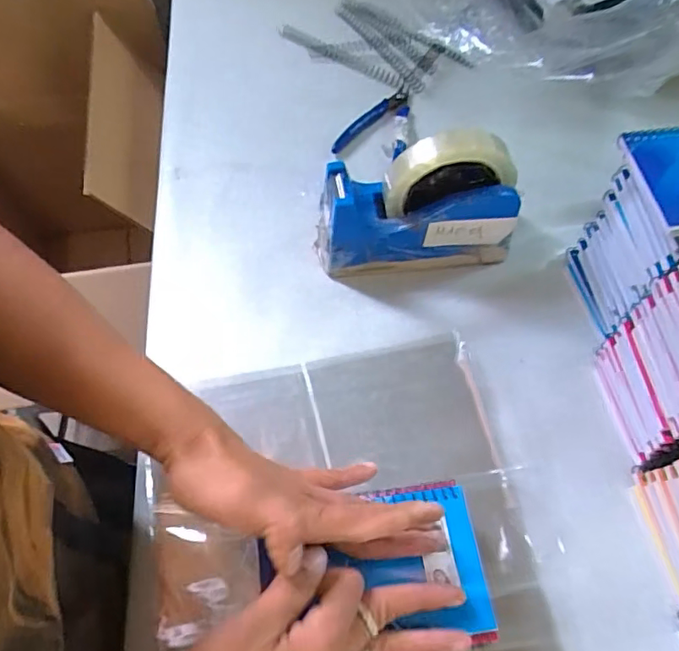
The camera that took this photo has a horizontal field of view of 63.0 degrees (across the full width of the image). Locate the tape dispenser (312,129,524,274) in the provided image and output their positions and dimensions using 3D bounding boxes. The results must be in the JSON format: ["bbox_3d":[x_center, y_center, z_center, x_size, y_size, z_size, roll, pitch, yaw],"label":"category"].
[{"bbox_3d":[0.062,-0.096,0.446,0.157,0.118,0.052,-3,63,-1],"label":"tape dispenser"}]

